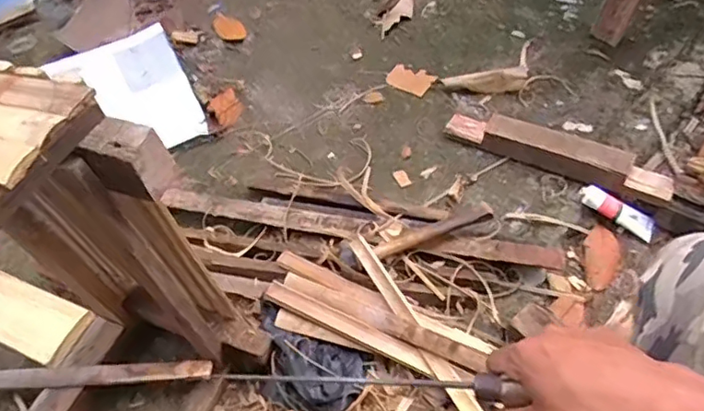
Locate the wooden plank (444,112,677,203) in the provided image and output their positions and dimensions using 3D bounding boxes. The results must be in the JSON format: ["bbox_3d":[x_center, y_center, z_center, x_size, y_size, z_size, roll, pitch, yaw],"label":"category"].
[{"bbox_3d":[0.364,-0.096,1.013,0.405,0.060,0.065,26,61,21],"label":"wooden plank"}]

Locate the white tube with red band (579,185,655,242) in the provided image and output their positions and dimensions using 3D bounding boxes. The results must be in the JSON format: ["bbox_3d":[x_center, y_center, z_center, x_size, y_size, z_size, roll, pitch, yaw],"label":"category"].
[{"bbox_3d":[0.457,0.009,0.962,0.134,0.027,0.031,33,63,8],"label":"white tube with red band"}]

